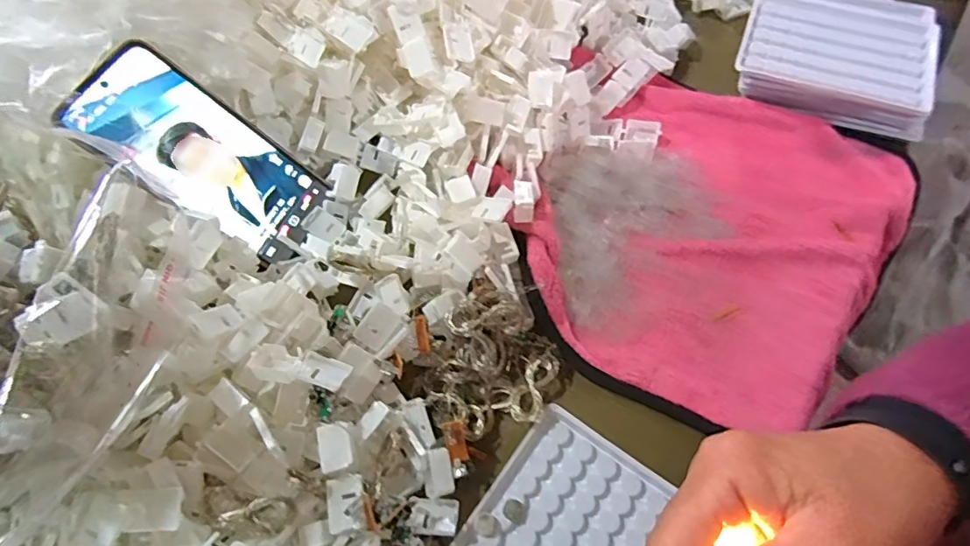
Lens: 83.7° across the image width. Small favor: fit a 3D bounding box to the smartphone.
[{"bbox_3d":[-0.186,-0.078,0.363,0.154,0.007,0.076,39,68,-24],"label":"smartphone"}]

